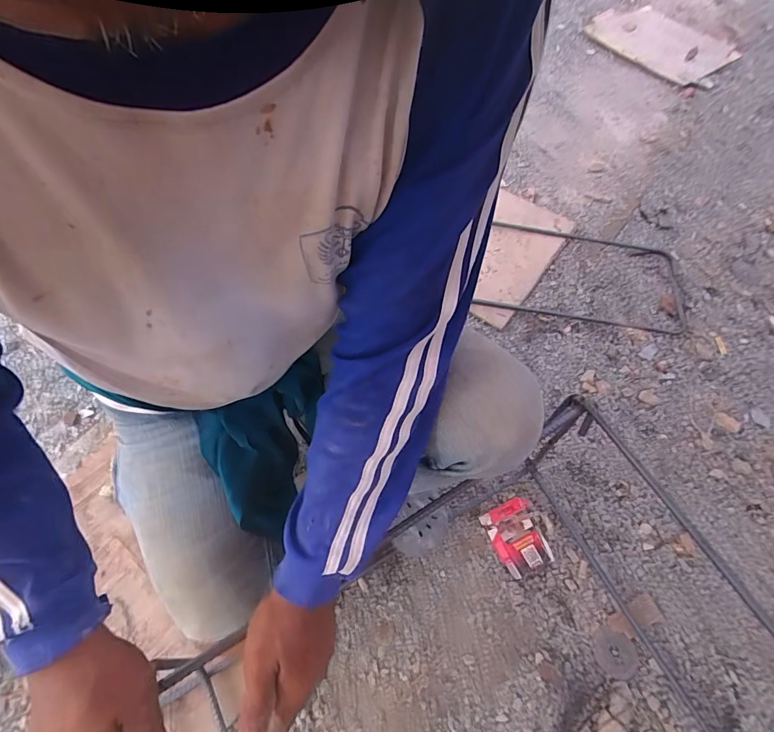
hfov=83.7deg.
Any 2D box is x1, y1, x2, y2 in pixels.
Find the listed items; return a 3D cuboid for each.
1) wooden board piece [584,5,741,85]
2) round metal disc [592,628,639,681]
[{"bbox_3d":[0.888,-1.072,1.423,0.255,0.018,0.462,-29,62,-7],"label":"wooden board piece"},{"bbox_3d":[0.343,0.432,0.648,0.063,0.004,0.061,11,60,4],"label":"round metal disc"}]

